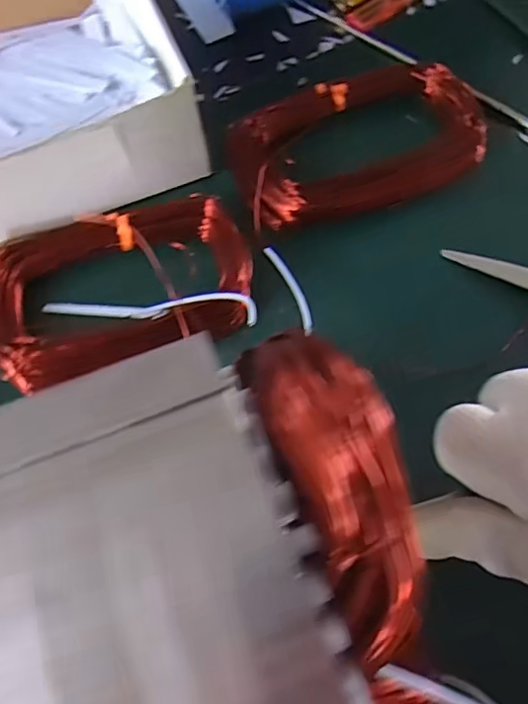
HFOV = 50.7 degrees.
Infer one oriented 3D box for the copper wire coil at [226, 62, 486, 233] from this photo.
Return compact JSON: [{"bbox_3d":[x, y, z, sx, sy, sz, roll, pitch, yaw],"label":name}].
[{"bbox_3d":[0.064,-0.153,0.406,0.180,0.027,0.107,-22,67,-6],"label":"copper wire coil"}]

